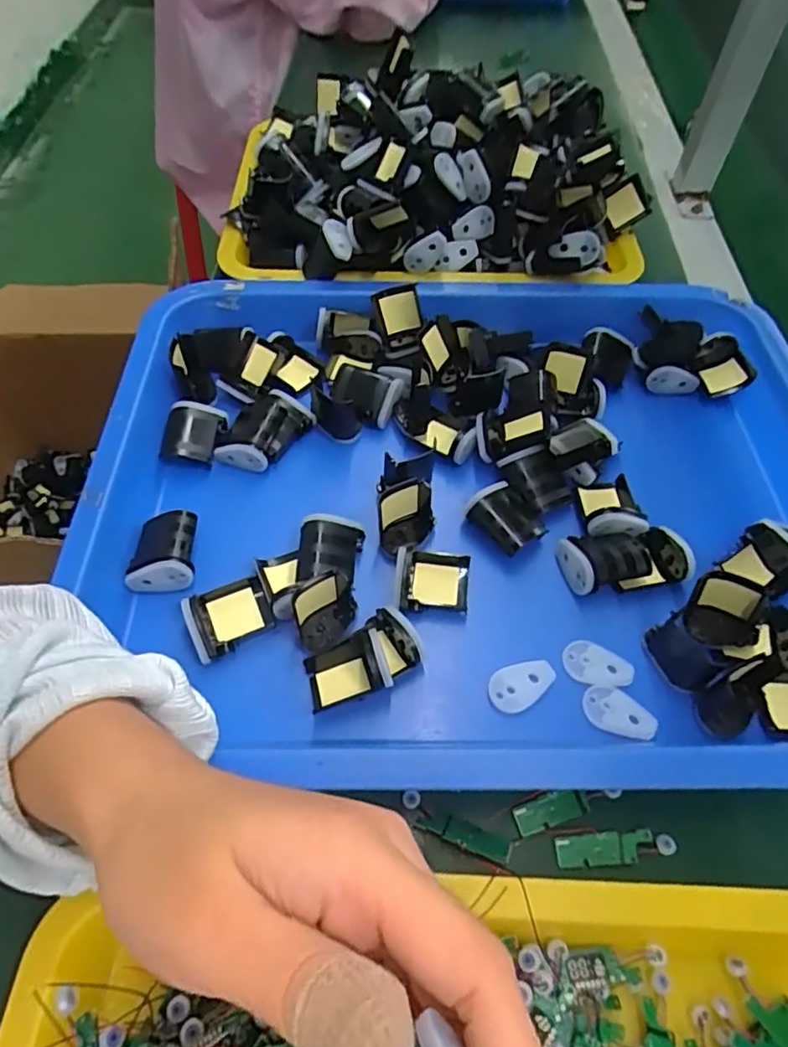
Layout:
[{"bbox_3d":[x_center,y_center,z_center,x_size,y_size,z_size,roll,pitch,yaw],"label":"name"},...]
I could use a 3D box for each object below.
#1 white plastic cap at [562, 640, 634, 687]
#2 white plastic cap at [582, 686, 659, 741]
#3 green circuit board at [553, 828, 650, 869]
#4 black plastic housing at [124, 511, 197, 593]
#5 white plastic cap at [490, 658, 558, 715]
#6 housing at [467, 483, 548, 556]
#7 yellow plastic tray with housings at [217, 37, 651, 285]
[{"bbox_3d":[0.106,0.073,0.311,0.034,0.004,0.021,10,57,5],"label":"white plastic cap"},{"bbox_3d":[0.112,0.093,0.297,0.035,0.004,0.020,25,60,15],"label":"white plastic cap"},{"bbox_3d":[0.094,0.145,0.268,0.042,0.004,0.012,-3,57,-2],"label":"green circuit board"},{"bbox_3d":[-0.129,0.017,0.337,0.036,0.026,0.041,-7,57,-5],"label":"black plastic housing"},{"bbox_3d":[0.065,0.082,0.305,0.036,0.005,0.021,-24,60,-16],"label":"white plastic cap"},{"bbox_3d":[0.065,-0.002,0.350,0.033,0.021,0.039,-33,63,-20],"label":"housing"},{"bbox_3d":[0.029,-0.278,0.477,0.331,0.089,0.204,1,57,0],"label":"yellow plastic tray with housings"}]

